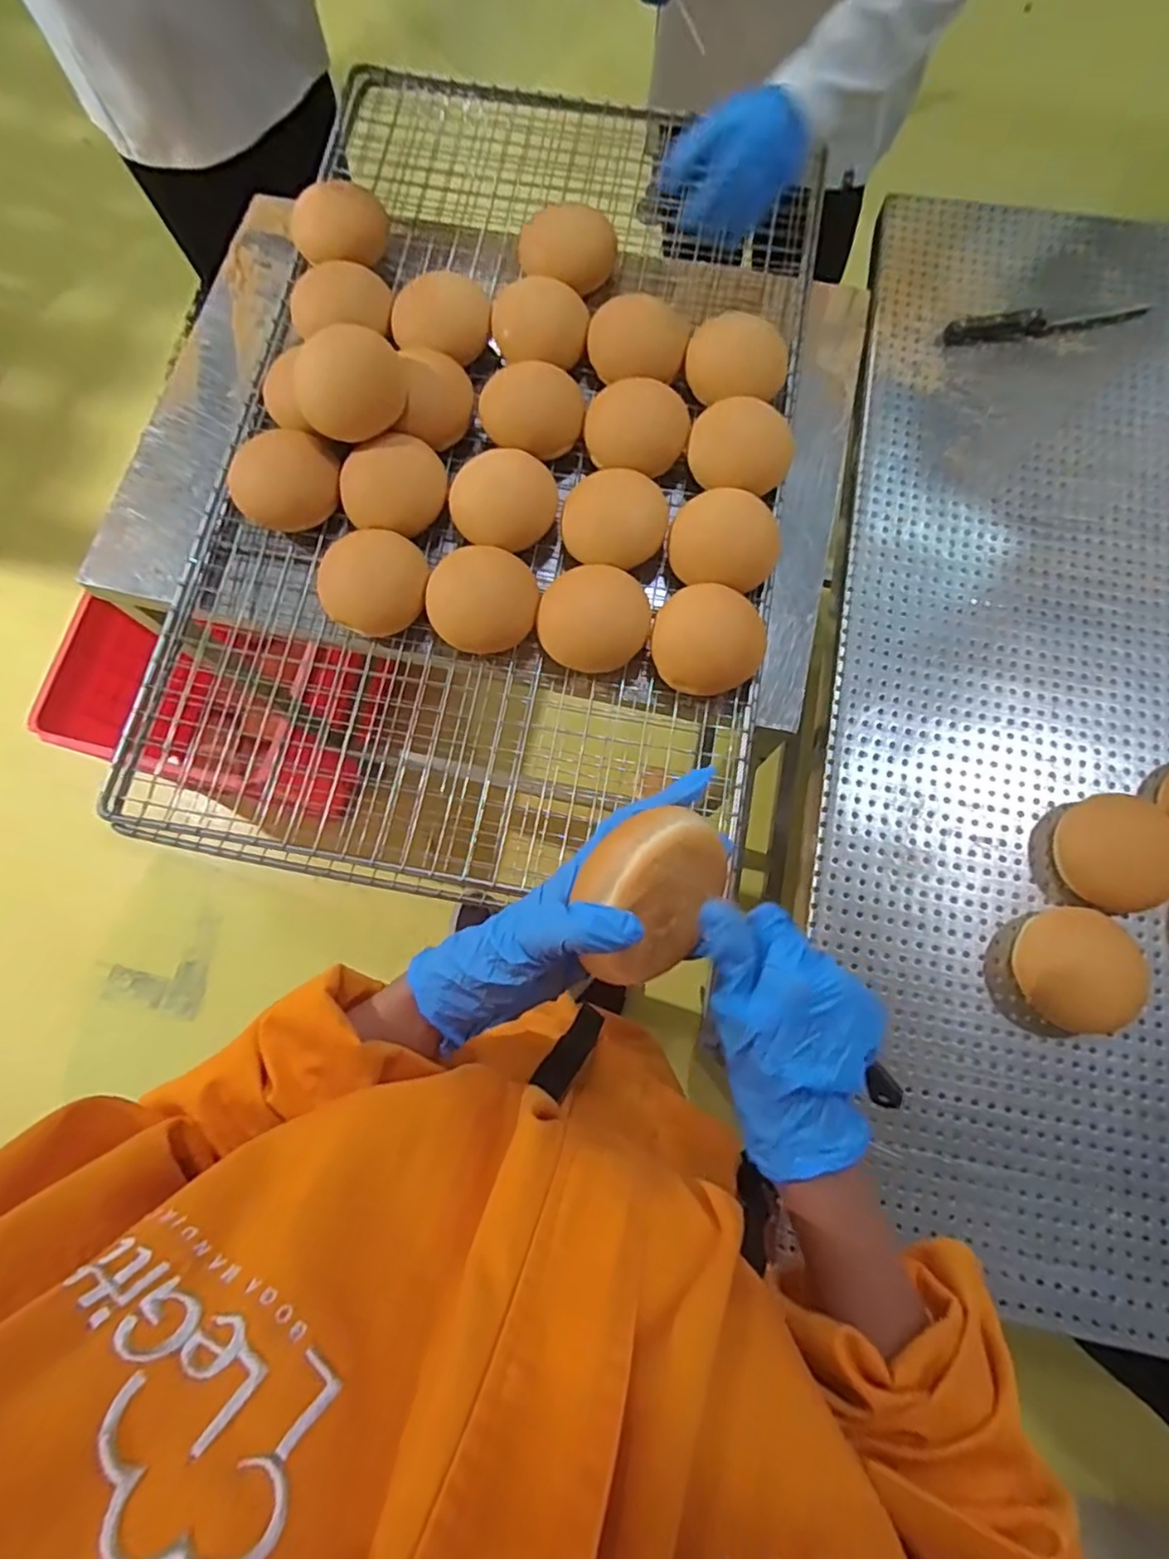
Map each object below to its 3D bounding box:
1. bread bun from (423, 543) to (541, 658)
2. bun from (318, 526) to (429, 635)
[{"bbox_3d":[-0.093,-0.162,0.598,0.098,0.044,0.090,0,78,1],"label":"bread bun"},{"bbox_3d":[-0.190,-0.178,0.607,0.089,0.054,0.092,0,78,1],"label":"bun"}]

